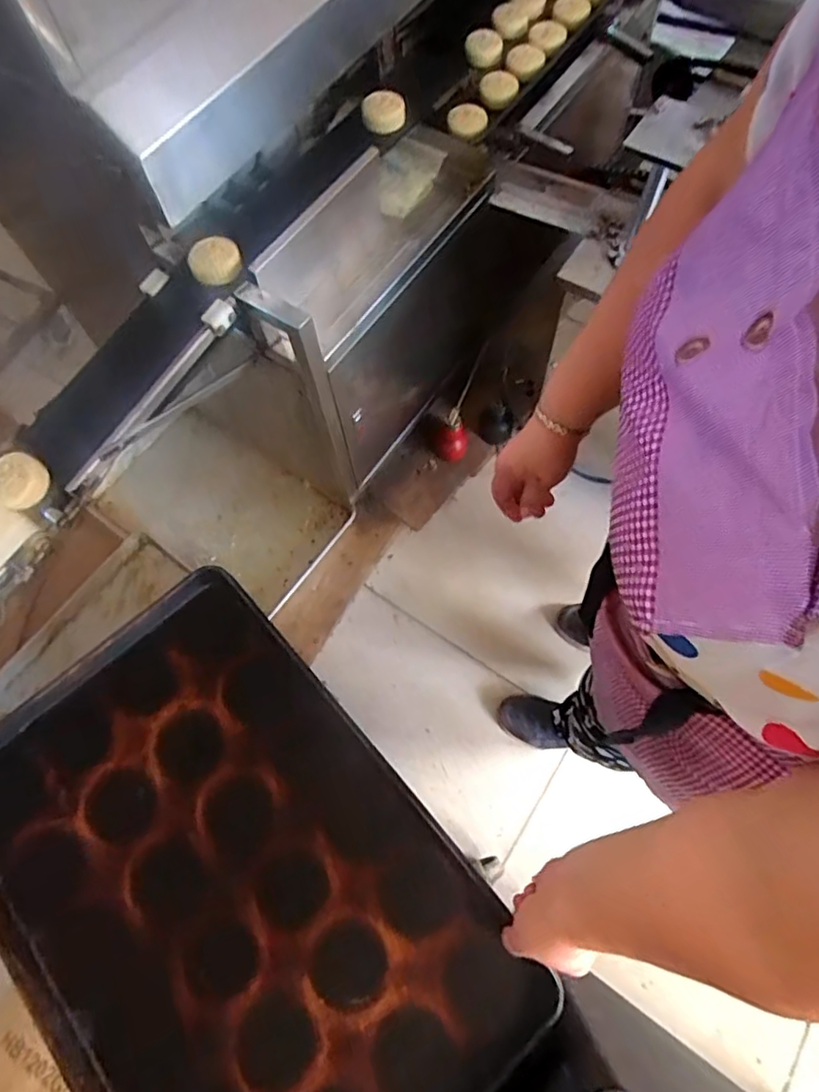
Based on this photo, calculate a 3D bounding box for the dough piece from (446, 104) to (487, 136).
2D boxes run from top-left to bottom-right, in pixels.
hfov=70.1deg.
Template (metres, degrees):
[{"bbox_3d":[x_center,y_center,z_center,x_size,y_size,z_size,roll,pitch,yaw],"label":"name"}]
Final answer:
[{"bbox_3d":[0.105,-0.765,1.049,0.069,0.026,0.056,5,69,3],"label":"dough piece"}]

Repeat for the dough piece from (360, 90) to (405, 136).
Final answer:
[{"bbox_3d":[-0.044,-0.737,0.991,0.073,0.024,0.082,-5,69,1],"label":"dough piece"}]

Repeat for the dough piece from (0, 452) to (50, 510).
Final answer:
[{"bbox_3d":[-0.519,-0.087,0.771,0.069,0.035,0.072,-1,69,2],"label":"dough piece"}]

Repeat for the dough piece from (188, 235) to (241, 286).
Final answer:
[{"bbox_3d":[-0.280,-0.412,0.842,0.071,0.029,0.080,-19,70,-5],"label":"dough piece"}]

